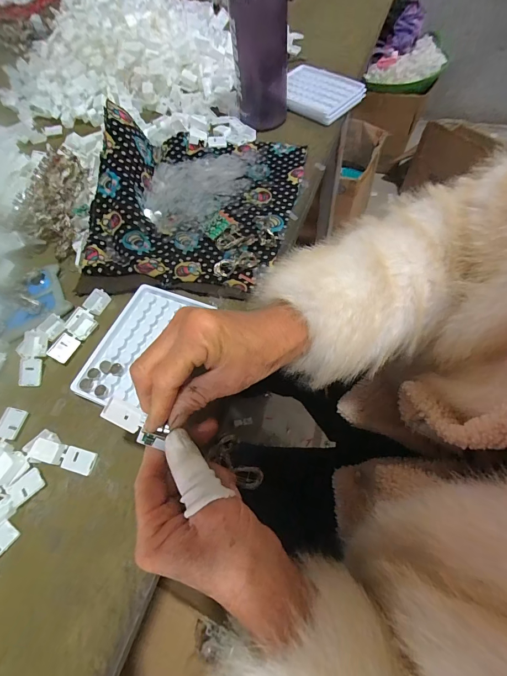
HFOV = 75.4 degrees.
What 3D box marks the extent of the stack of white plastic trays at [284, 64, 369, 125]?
[{"bbox_3d":[0.098,-0.392,0.521,0.135,0.022,0.091,40,72,19],"label":"stack of white plastic trays"}]

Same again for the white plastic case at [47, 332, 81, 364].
[{"bbox_3d":[-0.196,0.010,0.339,0.021,0.004,0.028,36,68,-15],"label":"white plastic case"}]

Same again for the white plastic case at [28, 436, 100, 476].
[{"bbox_3d":[-0.168,0.104,0.289,0.056,0.014,0.019,13,65,8],"label":"white plastic case"}]

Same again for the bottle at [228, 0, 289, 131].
[{"bbox_3d":[0.010,-0.399,0.425,0.087,0.192,0.074,-2,63,4],"label":"bottle"}]

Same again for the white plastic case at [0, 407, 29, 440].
[{"bbox_3d":[-0.228,0.081,0.309,0.020,0.009,0.027,10,65,7],"label":"white plastic case"}]

